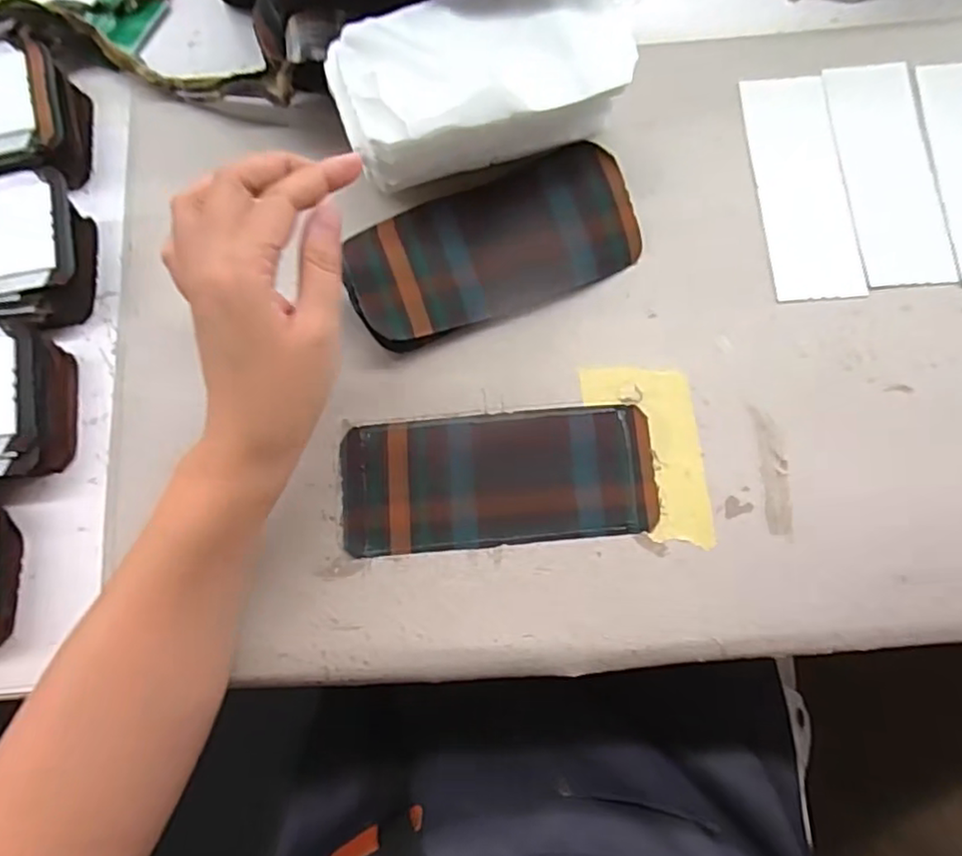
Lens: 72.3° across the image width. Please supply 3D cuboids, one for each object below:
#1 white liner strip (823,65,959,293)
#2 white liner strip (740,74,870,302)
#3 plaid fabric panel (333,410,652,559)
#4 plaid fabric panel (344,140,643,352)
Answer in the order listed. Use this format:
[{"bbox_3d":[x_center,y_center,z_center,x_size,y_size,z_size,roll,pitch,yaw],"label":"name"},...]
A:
[{"bbox_3d":[0.243,-0.152,0.393,0.052,0.005,0.144,-4,77,0],"label":"white liner strip"},{"bbox_3d":[0.191,-0.145,0.393,0.052,0.004,0.146,-4,77,1],"label":"white liner strip"},{"bbox_3d":[0.010,0.027,0.352,0.165,0.004,0.070,-5,77,0],"label":"plaid fabric panel"},{"bbox_3d":[0.006,-0.107,0.376,0.164,0.024,0.081,-23,77,-4],"label":"plaid fabric panel"}]

